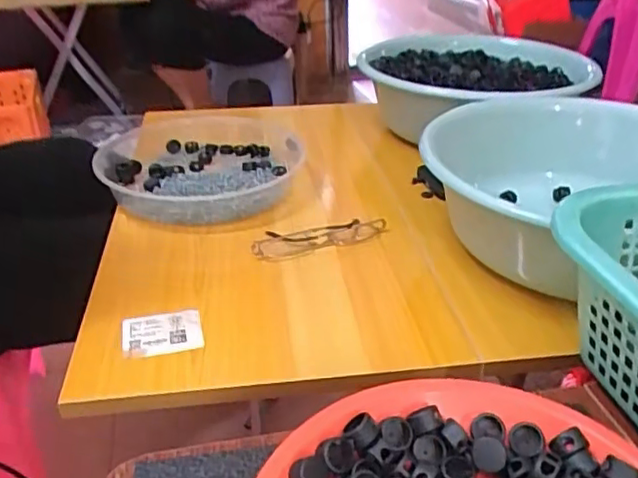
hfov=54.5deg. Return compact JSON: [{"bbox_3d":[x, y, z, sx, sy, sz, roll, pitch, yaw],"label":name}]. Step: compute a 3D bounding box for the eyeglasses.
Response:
[{"bbox_3d":[0.002,-0.002,0.608,0.139,0.025,0.035,-11,32,-17],"label":"eyeglasses"}]

